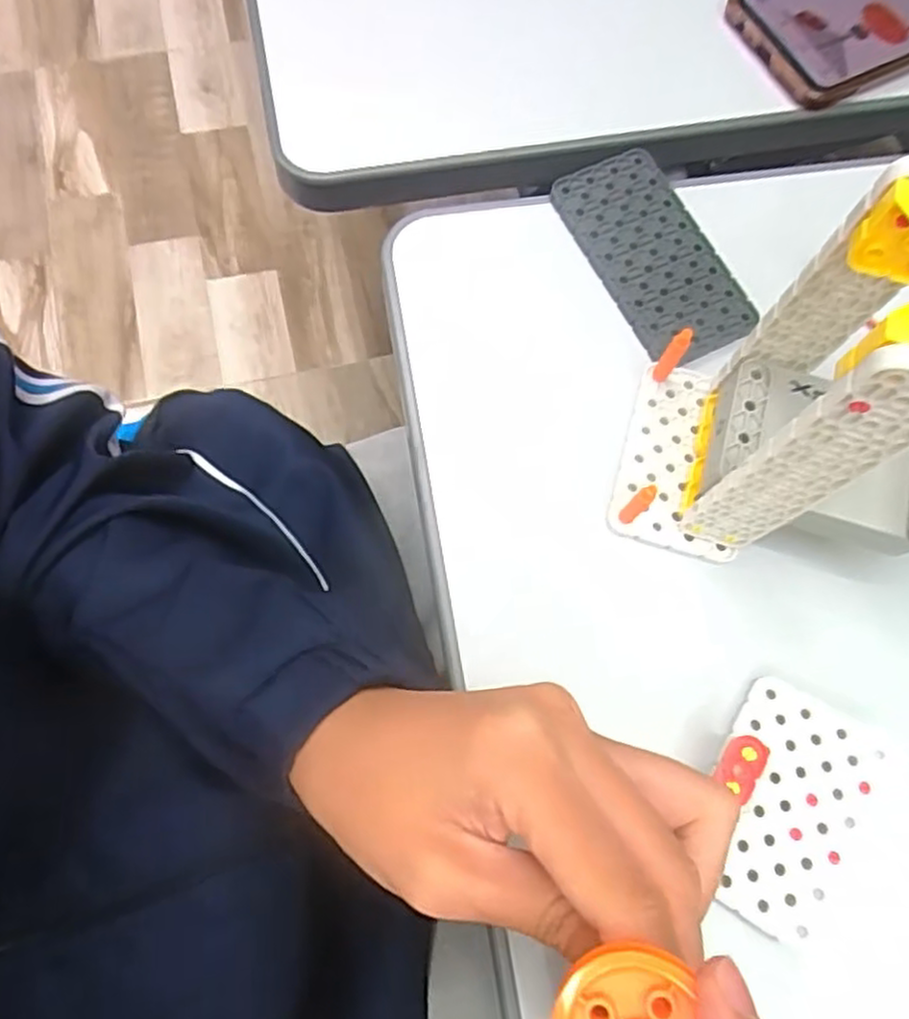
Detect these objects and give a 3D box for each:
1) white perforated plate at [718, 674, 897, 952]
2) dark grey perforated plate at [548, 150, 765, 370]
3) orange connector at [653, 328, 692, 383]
[{"bbox_3d":[0.112,0.100,0.238,0.048,0.010,0.075,32,74,6],"label":"white perforated plate"},{"bbox_3d":[0.085,-0.110,0.305,0.049,0.004,0.100,-26,76,-11],"label":"dark grey perforated plate"},{"bbox_3d":[0.083,-0.058,0.273,0.006,0.036,0.006,1,73,-3],"label":"orange connector"}]

